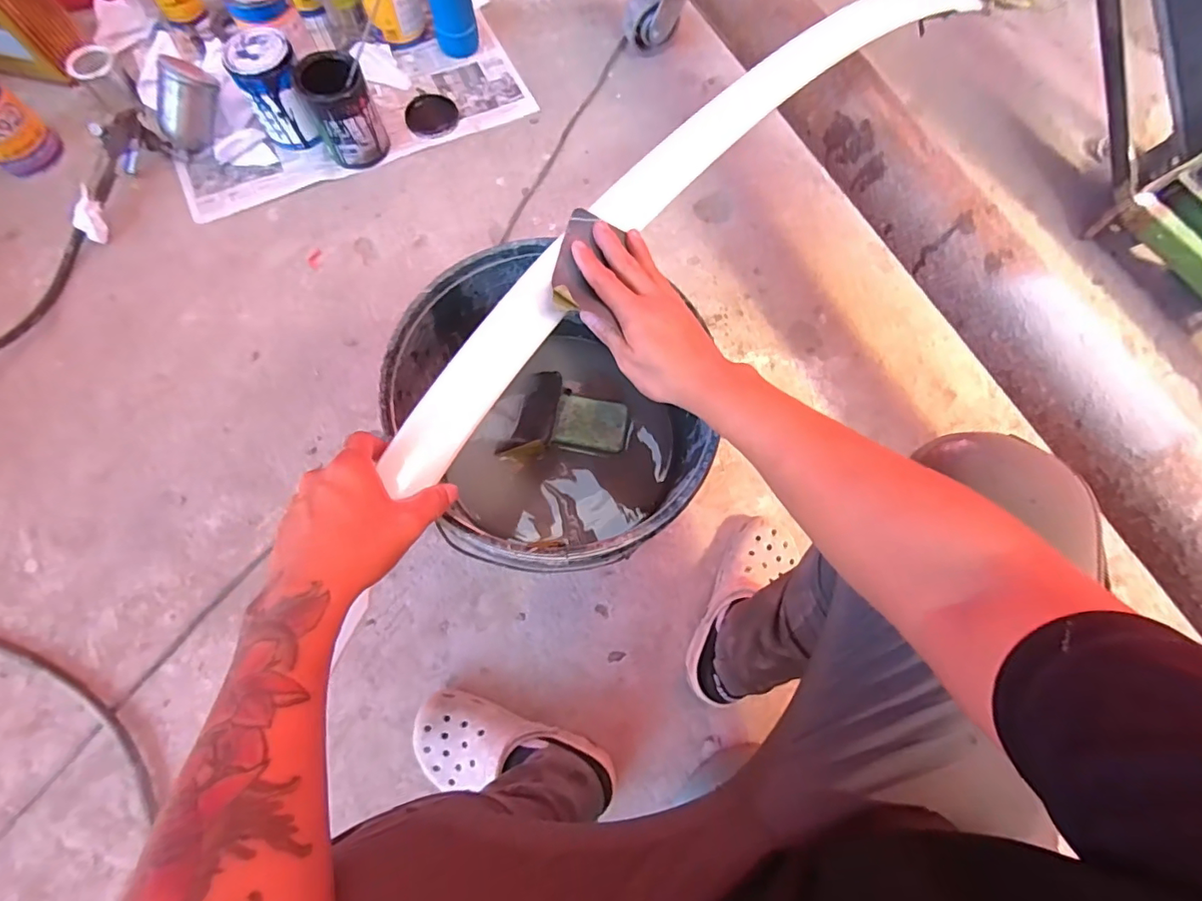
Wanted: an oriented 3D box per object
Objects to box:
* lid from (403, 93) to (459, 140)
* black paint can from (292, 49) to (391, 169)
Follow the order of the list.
[{"bbox_3d":[-0.309,-0.616,0.955,0.092,0.005,0.094,1,73,-2],"label":"lid"},{"bbox_3d":[-0.423,-0.557,0.860,0.100,0.134,0.088,-23,75,-9],"label":"black paint can"}]

